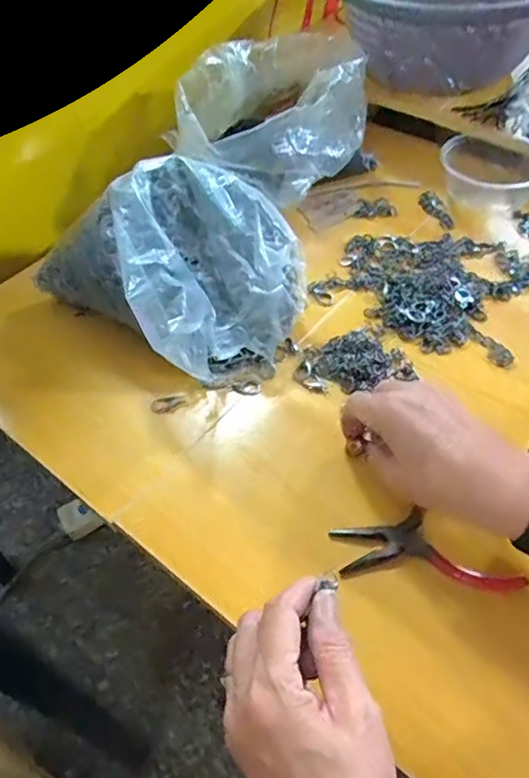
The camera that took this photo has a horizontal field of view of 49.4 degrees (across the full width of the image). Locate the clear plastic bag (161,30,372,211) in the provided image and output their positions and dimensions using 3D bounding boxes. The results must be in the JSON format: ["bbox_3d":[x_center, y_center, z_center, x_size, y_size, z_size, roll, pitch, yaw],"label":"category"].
[{"bbox_3d":[0.011,-0.305,0.647,0.193,0.101,0.174,1,51,4],"label":"clear plastic bag"}]

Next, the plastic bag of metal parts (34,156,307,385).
[{"bbox_3d":[-0.074,-0.110,0.497,0.161,0.106,0.216,-38,59,-25],"label":"plastic bag of metal parts"}]

